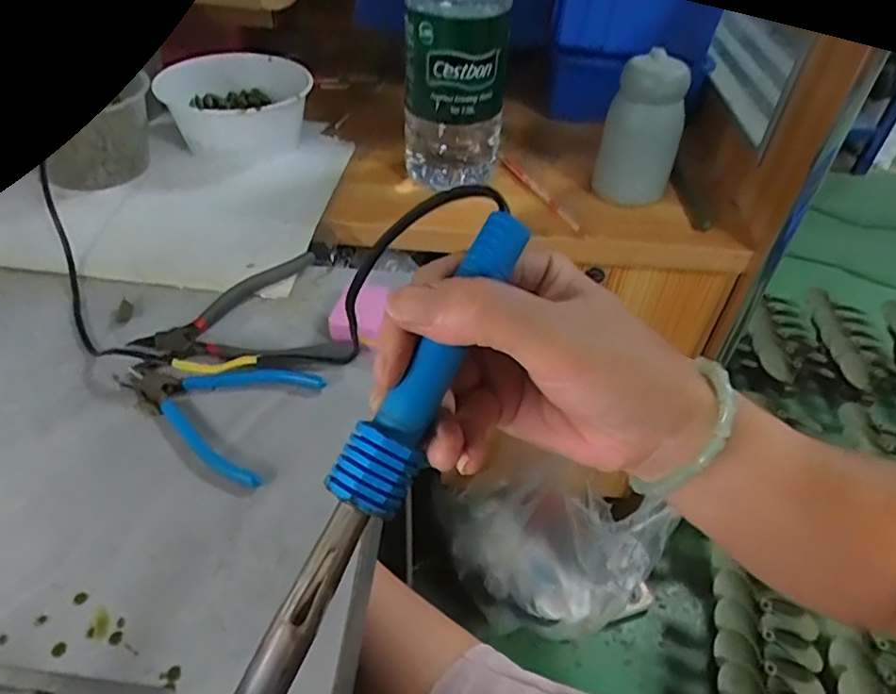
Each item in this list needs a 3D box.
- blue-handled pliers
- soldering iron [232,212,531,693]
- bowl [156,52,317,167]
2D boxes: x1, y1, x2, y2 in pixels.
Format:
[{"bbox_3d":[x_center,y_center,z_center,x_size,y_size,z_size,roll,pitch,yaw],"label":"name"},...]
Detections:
[{"bbox_3d":[-0.177,0.043,0.453,0.139,0.009,0.101,14,45,12],"label":"blue-handled pliers"},{"bbox_3d":[-0.042,0.080,0.193,0.021,0.020,0.278,25,82,22],"label":"soldering iron"},{"bbox_3d":[-0.237,-0.280,0.719,0.158,0.067,0.182,-23,49,-24],"label":"bowl"}]

